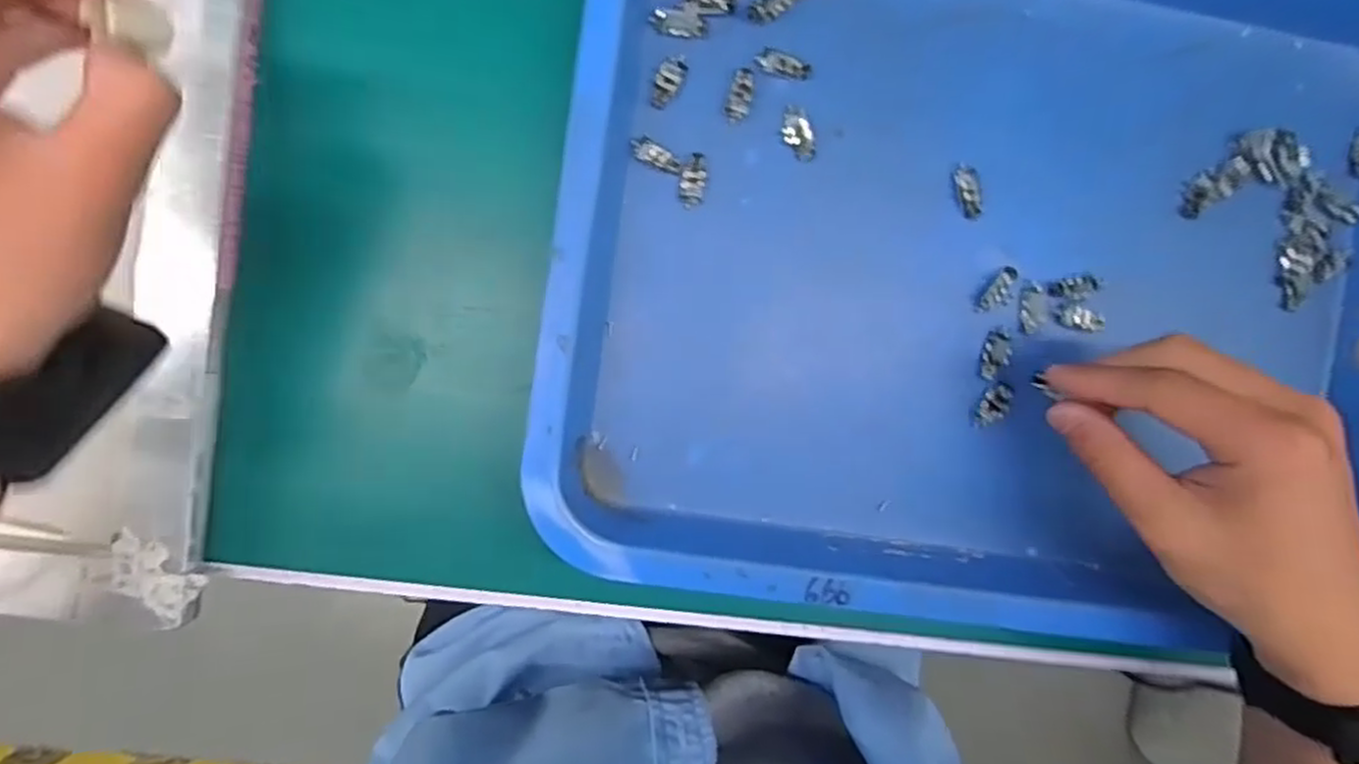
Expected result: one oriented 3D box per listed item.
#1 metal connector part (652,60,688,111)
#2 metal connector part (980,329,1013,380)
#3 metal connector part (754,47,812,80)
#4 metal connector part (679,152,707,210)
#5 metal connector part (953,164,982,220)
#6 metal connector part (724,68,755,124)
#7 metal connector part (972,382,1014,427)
[{"bbox_3d":[-0.006,-0.143,0.354,0.012,0.004,0.025,30,90,-7],"label":"metal connector part"},{"bbox_3d":[0.157,-0.013,0.367,0.013,0.004,0.025,11,91,-6],"label":"metal connector part"},{"bbox_3d":[0.050,-0.152,0.357,0.027,0.004,0.011,18,92,-7],"label":"metal connector part"},{"bbox_3d":[0.007,-0.096,0.357,0.012,0.008,0.026,10,107,-7],"label":"metal connector part"},{"bbox_3d":[0.141,-0.093,0.363,0.012,0.004,0.027,-9,95,-6],"label":"metal connector part"},{"bbox_3d":[0.030,-0.137,0.356,0.011,0.005,0.025,15,92,-7],"label":"metal connector part"},{"bbox_3d":[0.157,0.012,0.370,0.013,0.004,0.024,28,89,-6],"label":"metal connector part"}]

